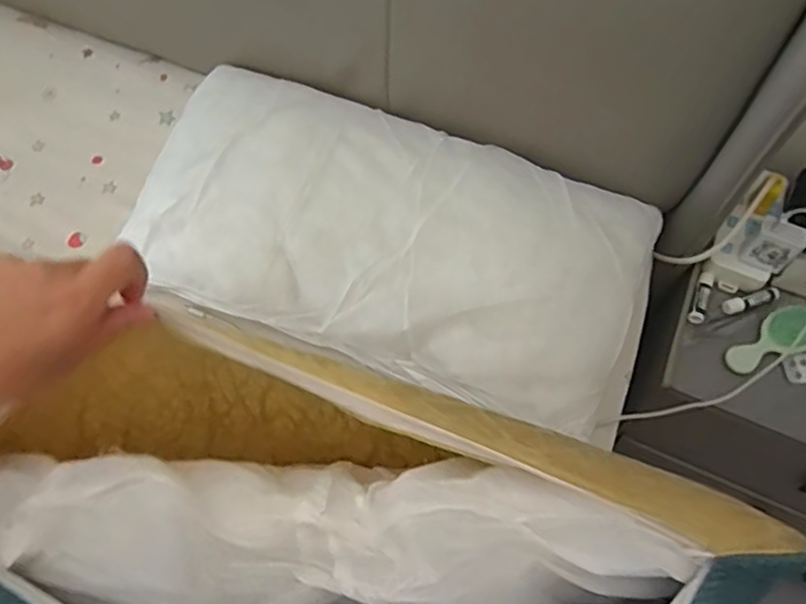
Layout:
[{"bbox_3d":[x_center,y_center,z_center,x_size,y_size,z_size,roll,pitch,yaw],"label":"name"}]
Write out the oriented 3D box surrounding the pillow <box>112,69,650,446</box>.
[{"bbox_3d":[-0.020,-0.078,0.669,0.562,0.089,0.280,18,61,8],"label":"pillow"}]

